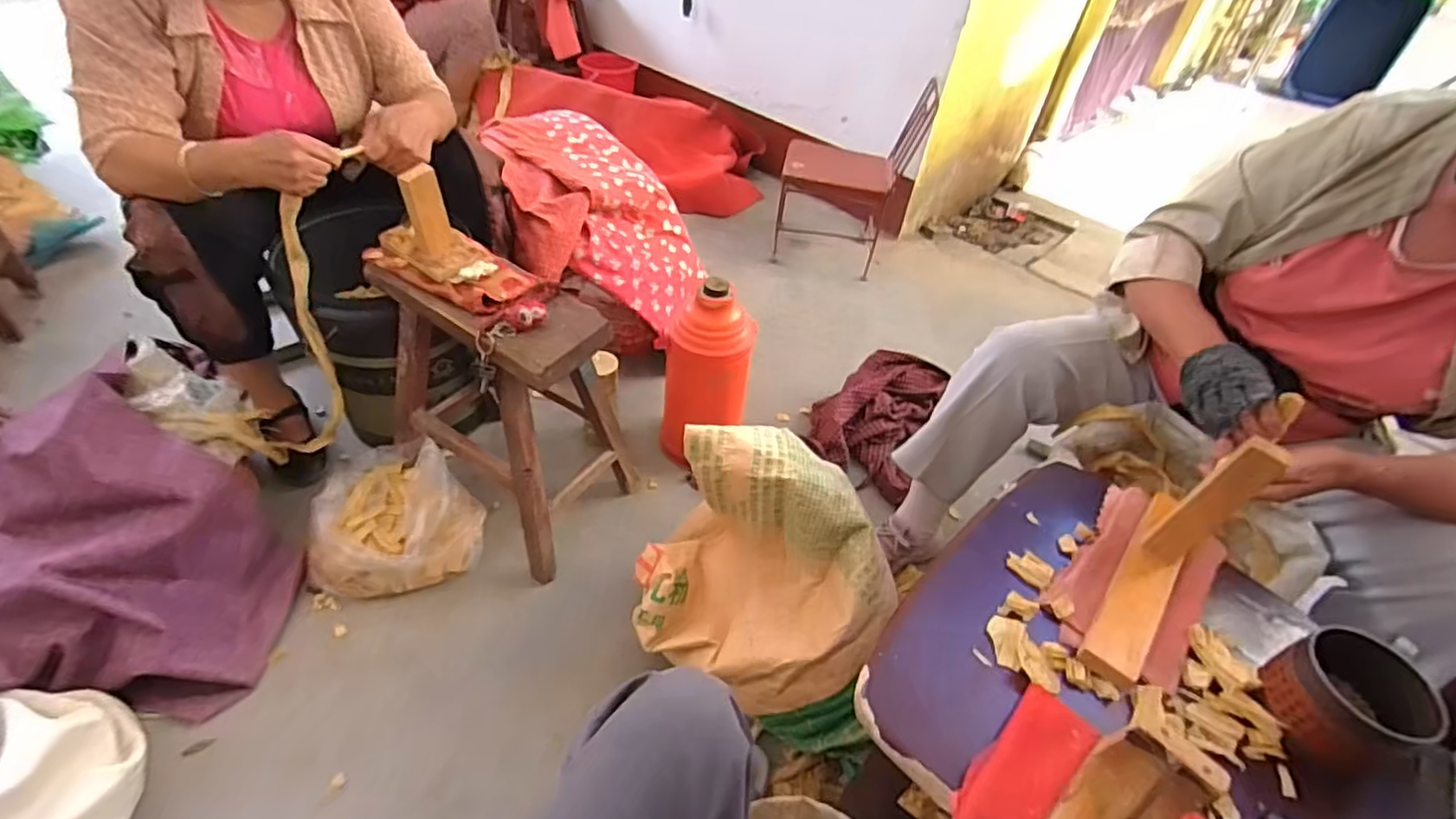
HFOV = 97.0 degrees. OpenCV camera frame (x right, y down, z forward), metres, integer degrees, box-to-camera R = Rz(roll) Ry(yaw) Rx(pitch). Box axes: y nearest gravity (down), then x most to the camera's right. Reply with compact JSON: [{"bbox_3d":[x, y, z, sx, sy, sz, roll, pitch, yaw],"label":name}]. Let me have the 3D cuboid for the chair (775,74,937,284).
[{"bbox_3d":[0.327,-0.637,1.784,0.362,0.447,0.265,16,43,10],"label":"chair"}]

